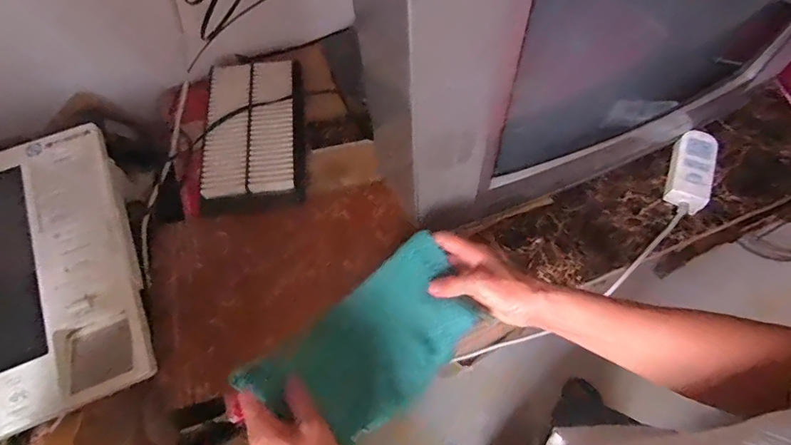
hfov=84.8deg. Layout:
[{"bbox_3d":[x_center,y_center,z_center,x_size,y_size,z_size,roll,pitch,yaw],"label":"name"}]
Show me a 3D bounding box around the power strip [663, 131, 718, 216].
[{"bbox_3d":[0.449,-0.079,0.659,0.055,0.030,0.131,19,65,11],"label":"power strip"}]

